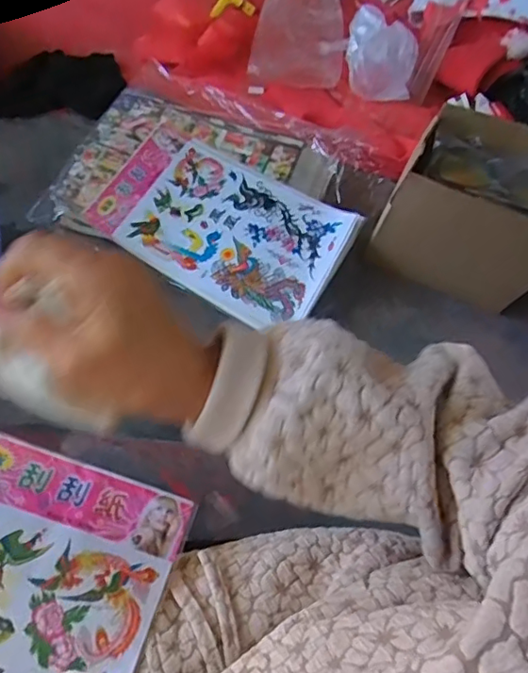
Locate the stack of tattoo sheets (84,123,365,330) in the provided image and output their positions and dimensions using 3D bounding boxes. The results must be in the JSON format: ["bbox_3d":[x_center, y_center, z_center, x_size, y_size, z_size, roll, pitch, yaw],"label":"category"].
[{"bbox_3d":[-0.052,-0.132,0.652,0.288,0.018,0.170,30,73,10],"label":"stack of tattoo sheets"}]

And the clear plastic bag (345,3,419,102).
[{"bbox_3d":[0.163,-0.388,0.759,0.103,0.061,0.110,16,68,2],"label":"clear plastic bag"}]

